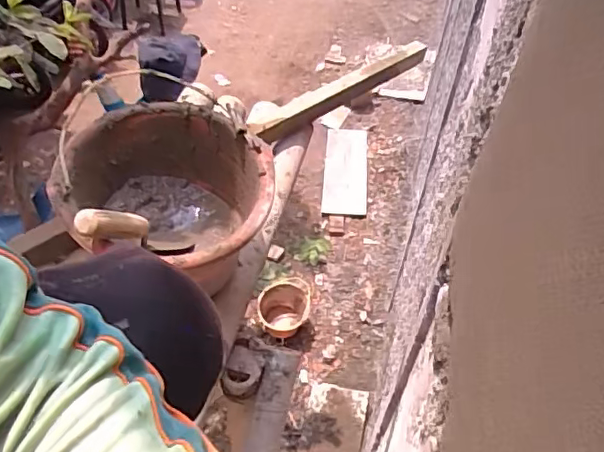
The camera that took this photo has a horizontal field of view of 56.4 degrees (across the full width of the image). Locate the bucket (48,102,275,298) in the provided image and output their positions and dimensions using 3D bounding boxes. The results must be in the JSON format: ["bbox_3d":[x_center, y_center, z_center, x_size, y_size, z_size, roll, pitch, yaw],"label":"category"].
[{"bbox_3d":[-0.180,-0.019,0.801,0.268,0.203,0.271,1,50,-1],"label":"bucket"}]

